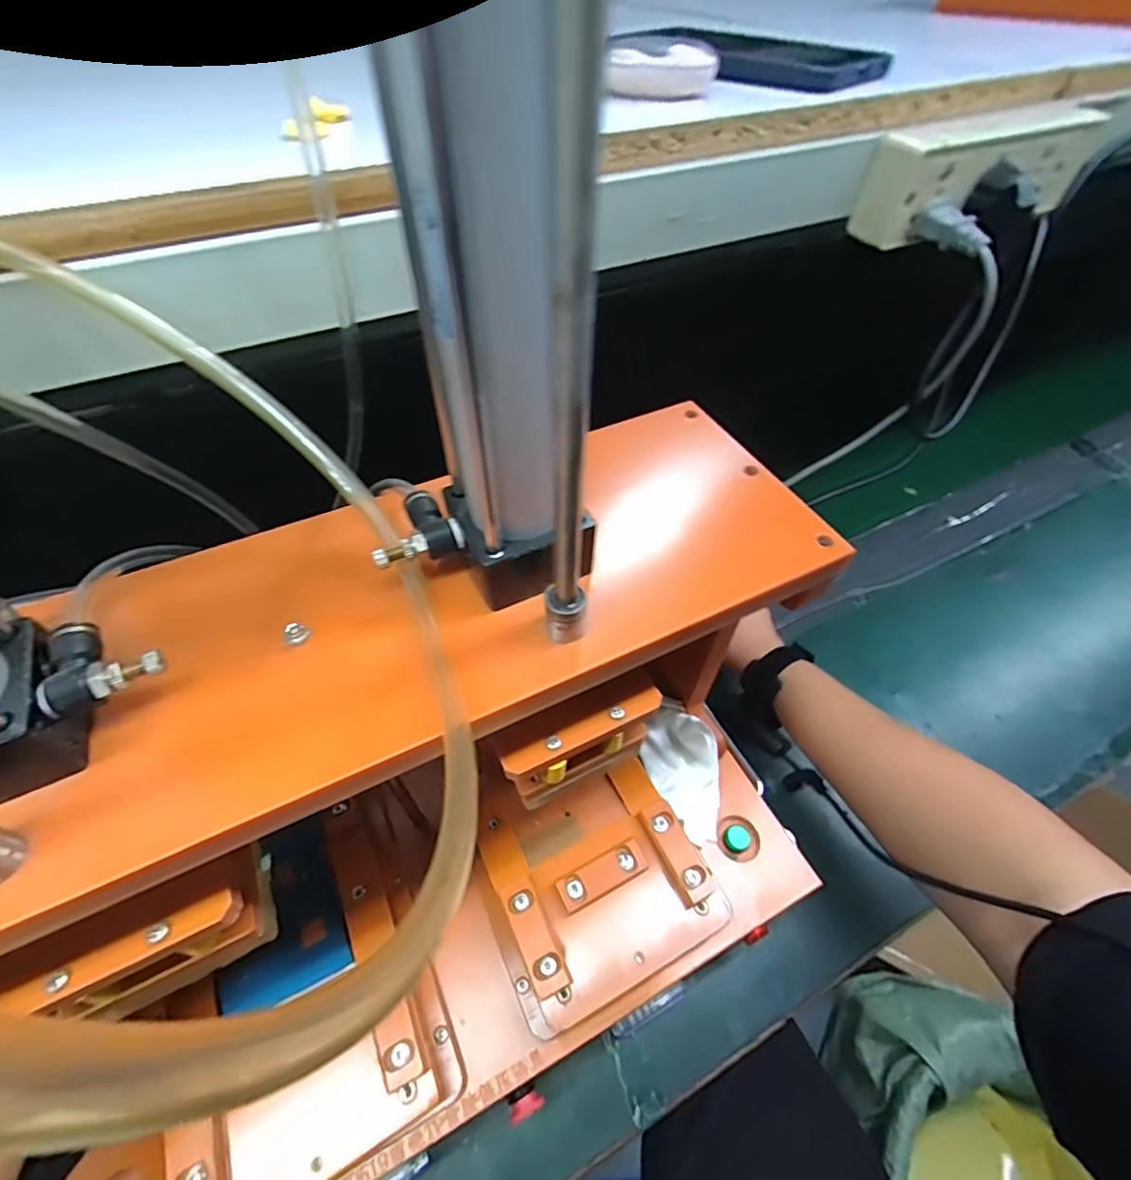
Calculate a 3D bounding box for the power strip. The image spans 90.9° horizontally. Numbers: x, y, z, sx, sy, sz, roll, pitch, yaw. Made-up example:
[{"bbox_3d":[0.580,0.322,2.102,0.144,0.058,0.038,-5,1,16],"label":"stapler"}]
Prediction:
[{"bbox_3d":[0.258,-0.252,0.335,0.177,0.051,0.037,-17,54,-13],"label":"power strip"}]

